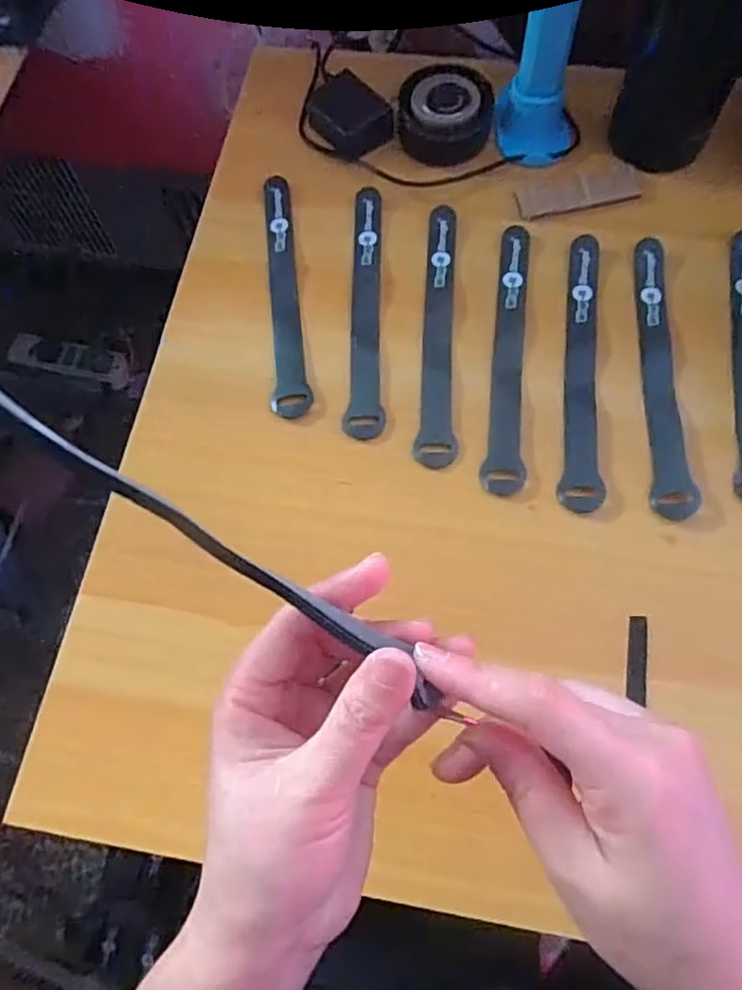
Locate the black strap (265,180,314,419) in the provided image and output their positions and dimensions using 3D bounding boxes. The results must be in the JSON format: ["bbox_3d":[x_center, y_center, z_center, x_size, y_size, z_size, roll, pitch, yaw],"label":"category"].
[{"bbox_3d":[-0.060,-0.147,0.456,0.025,0.005,0.210,-6,65,0],"label":"black strap"}]

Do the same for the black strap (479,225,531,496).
[{"bbox_3d":[0.090,-0.096,0.426,0.025,0.004,0.209,5,66,5],"label":"black strap"}]

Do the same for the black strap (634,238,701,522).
[{"bbox_3d":[0.185,-0.081,0.411,0.024,0.007,0.206,5,66,5],"label":"black strap"}]

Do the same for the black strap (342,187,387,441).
[{"bbox_3d":[-0.002,-0.133,0.446,0.025,0.004,0.207,1,65,3],"label":"black strap"}]

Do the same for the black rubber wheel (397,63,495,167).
[{"bbox_3d":[0.057,-0.290,0.495,0.071,0.034,0.059,11,66,7],"label":"black rubber wheel"}]

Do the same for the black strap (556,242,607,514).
[{"bbox_3d":[0.138,-0.086,0.417,0.024,0.005,0.207,8,66,6],"label":"black strap"}]

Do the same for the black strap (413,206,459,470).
[{"bbox_3d":[0.047,-0.114,0.436,0.024,0.004,0.209,4,66,4],"label":"black strap"}]

